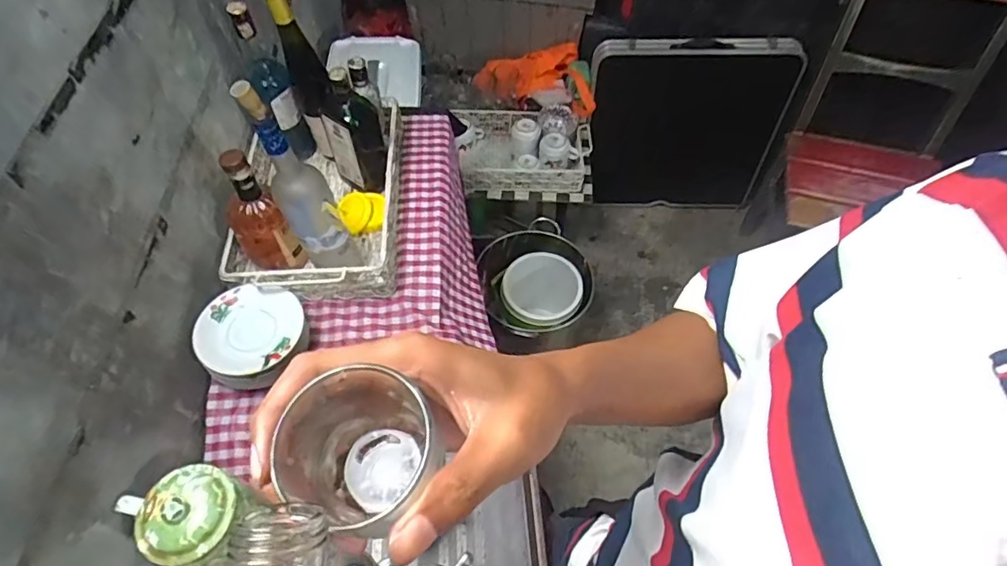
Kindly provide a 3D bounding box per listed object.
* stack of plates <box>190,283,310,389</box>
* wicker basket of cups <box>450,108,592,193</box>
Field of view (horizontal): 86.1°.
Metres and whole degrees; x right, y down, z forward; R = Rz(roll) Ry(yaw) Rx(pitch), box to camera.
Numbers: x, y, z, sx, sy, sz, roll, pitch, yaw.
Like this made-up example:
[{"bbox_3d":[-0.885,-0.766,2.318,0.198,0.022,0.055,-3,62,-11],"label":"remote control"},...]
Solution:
[{"bbox_3d":[-0.371,0.083,0.799,0.154,0.066,0.143,2,56,1],"label":"stack of plates"},{"bbox_3d":[0.064,-0.403,1.558,0.387,0.138,0.270,-3,56,-2],"label":"wicker basket of cups"}]

